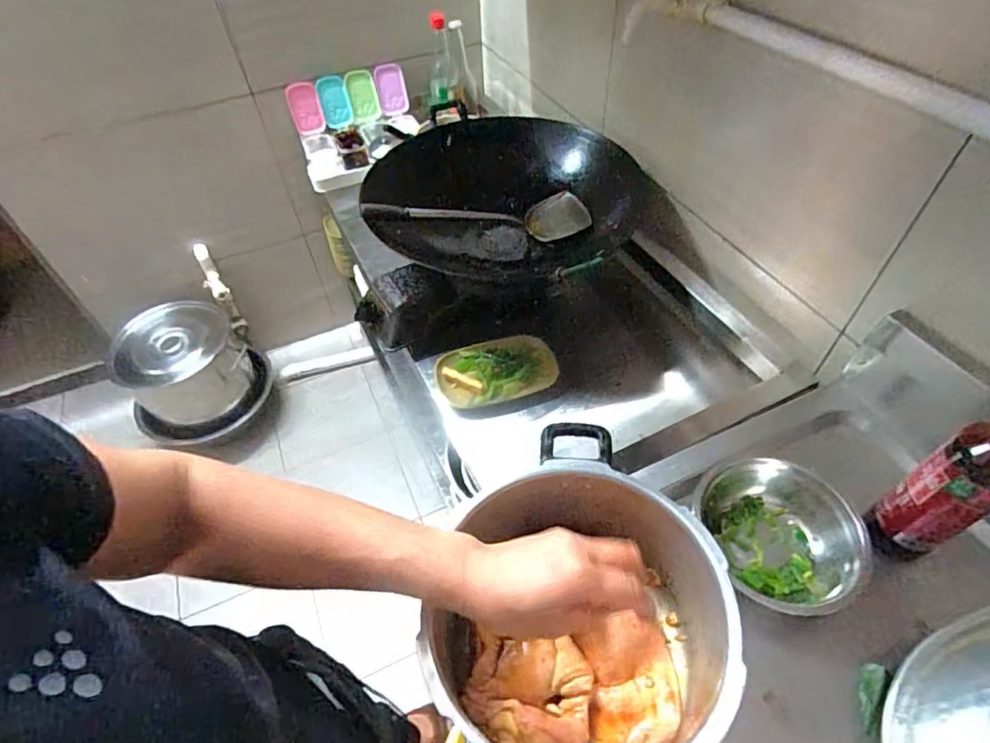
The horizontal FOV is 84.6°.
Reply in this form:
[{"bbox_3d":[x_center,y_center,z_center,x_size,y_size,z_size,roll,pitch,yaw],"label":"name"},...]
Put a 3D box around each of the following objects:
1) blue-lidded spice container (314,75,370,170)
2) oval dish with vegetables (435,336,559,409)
[{"bbox_3d":[-0.375,-0.608,1.332,0.077,0.171,0.184,-15,51,-10],"label":"blue-lidded spice container"},{"bbox_3d":[0.002,-0.001,0.912,0.195,0.039,0.113,-9,50,-5],"label":"oval dish with vegetables"}]

